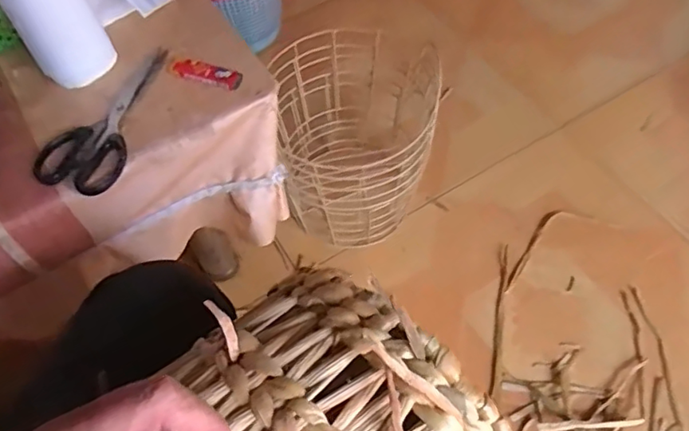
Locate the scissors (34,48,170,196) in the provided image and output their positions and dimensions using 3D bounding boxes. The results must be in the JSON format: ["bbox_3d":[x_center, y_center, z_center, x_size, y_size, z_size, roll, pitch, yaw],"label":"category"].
[{"bbox_3d":[-0.249,-0.109,0.584,0.086,0.019,0.192,6,59,6],"label":"scissors"}]

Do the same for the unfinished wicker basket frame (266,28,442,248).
[{"bbox_3d":[0.013,-0.111,0.936,0.246,0.266,0.265,-7,58,-2],"label":"unfinished wicker basket frame"}]

